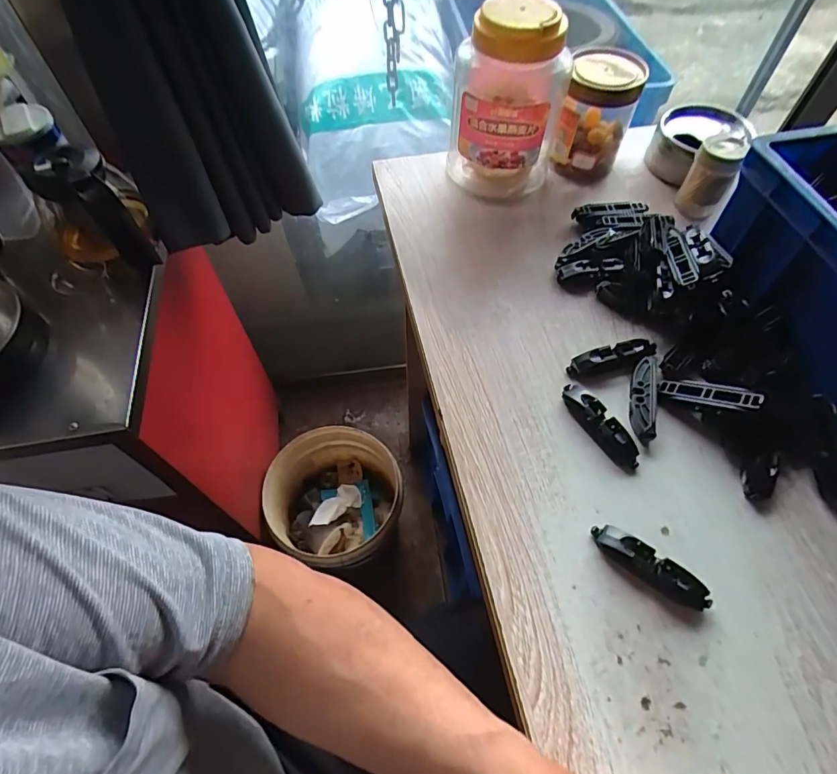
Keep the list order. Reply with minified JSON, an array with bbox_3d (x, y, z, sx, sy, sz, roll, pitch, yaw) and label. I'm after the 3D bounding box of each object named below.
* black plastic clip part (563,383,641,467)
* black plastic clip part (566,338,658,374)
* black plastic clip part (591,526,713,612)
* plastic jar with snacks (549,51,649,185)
[{"bbox_3d":[0.148,0.030,0.386,0.020,0.017,0.081,-24,61,-14],"label":"black plastic clip part"},{"bbox_3d":[0.173,-0.029,0.419,0.083,0.014,0.017,-12,59,-7],"label":"black plastic clip part"},{"bbox_3d":[0.161,0.125,0.329,0.081,0.018,0.019,35,65,20],"label":"black plastic clip part"},{"bbox_3d":[0.198,-0.297,0.532,0.072,0.120,0.074,0,59,0],"label":"plastic jar with snacks"}]

